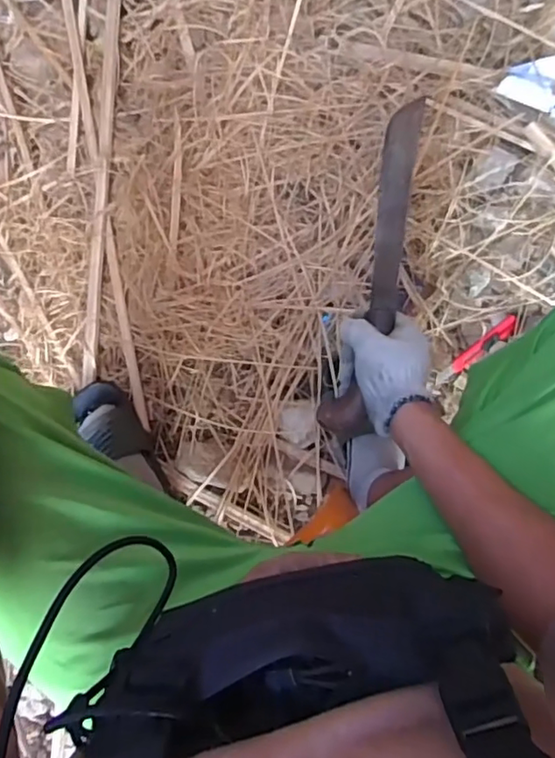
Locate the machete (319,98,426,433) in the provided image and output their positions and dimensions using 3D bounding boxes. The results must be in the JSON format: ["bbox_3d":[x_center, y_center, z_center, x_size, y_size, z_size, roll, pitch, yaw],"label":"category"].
[{"bbox_3d":[0.117,-0.134,0.661,0.054,0.034,0.403,13,81,4],"label":"machete"}]

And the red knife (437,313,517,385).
[{"bbox_3d":[0.308,-0.042,0.891,0.152,0.016,0.024,-39,80,-2],"label":"red knife"}]

